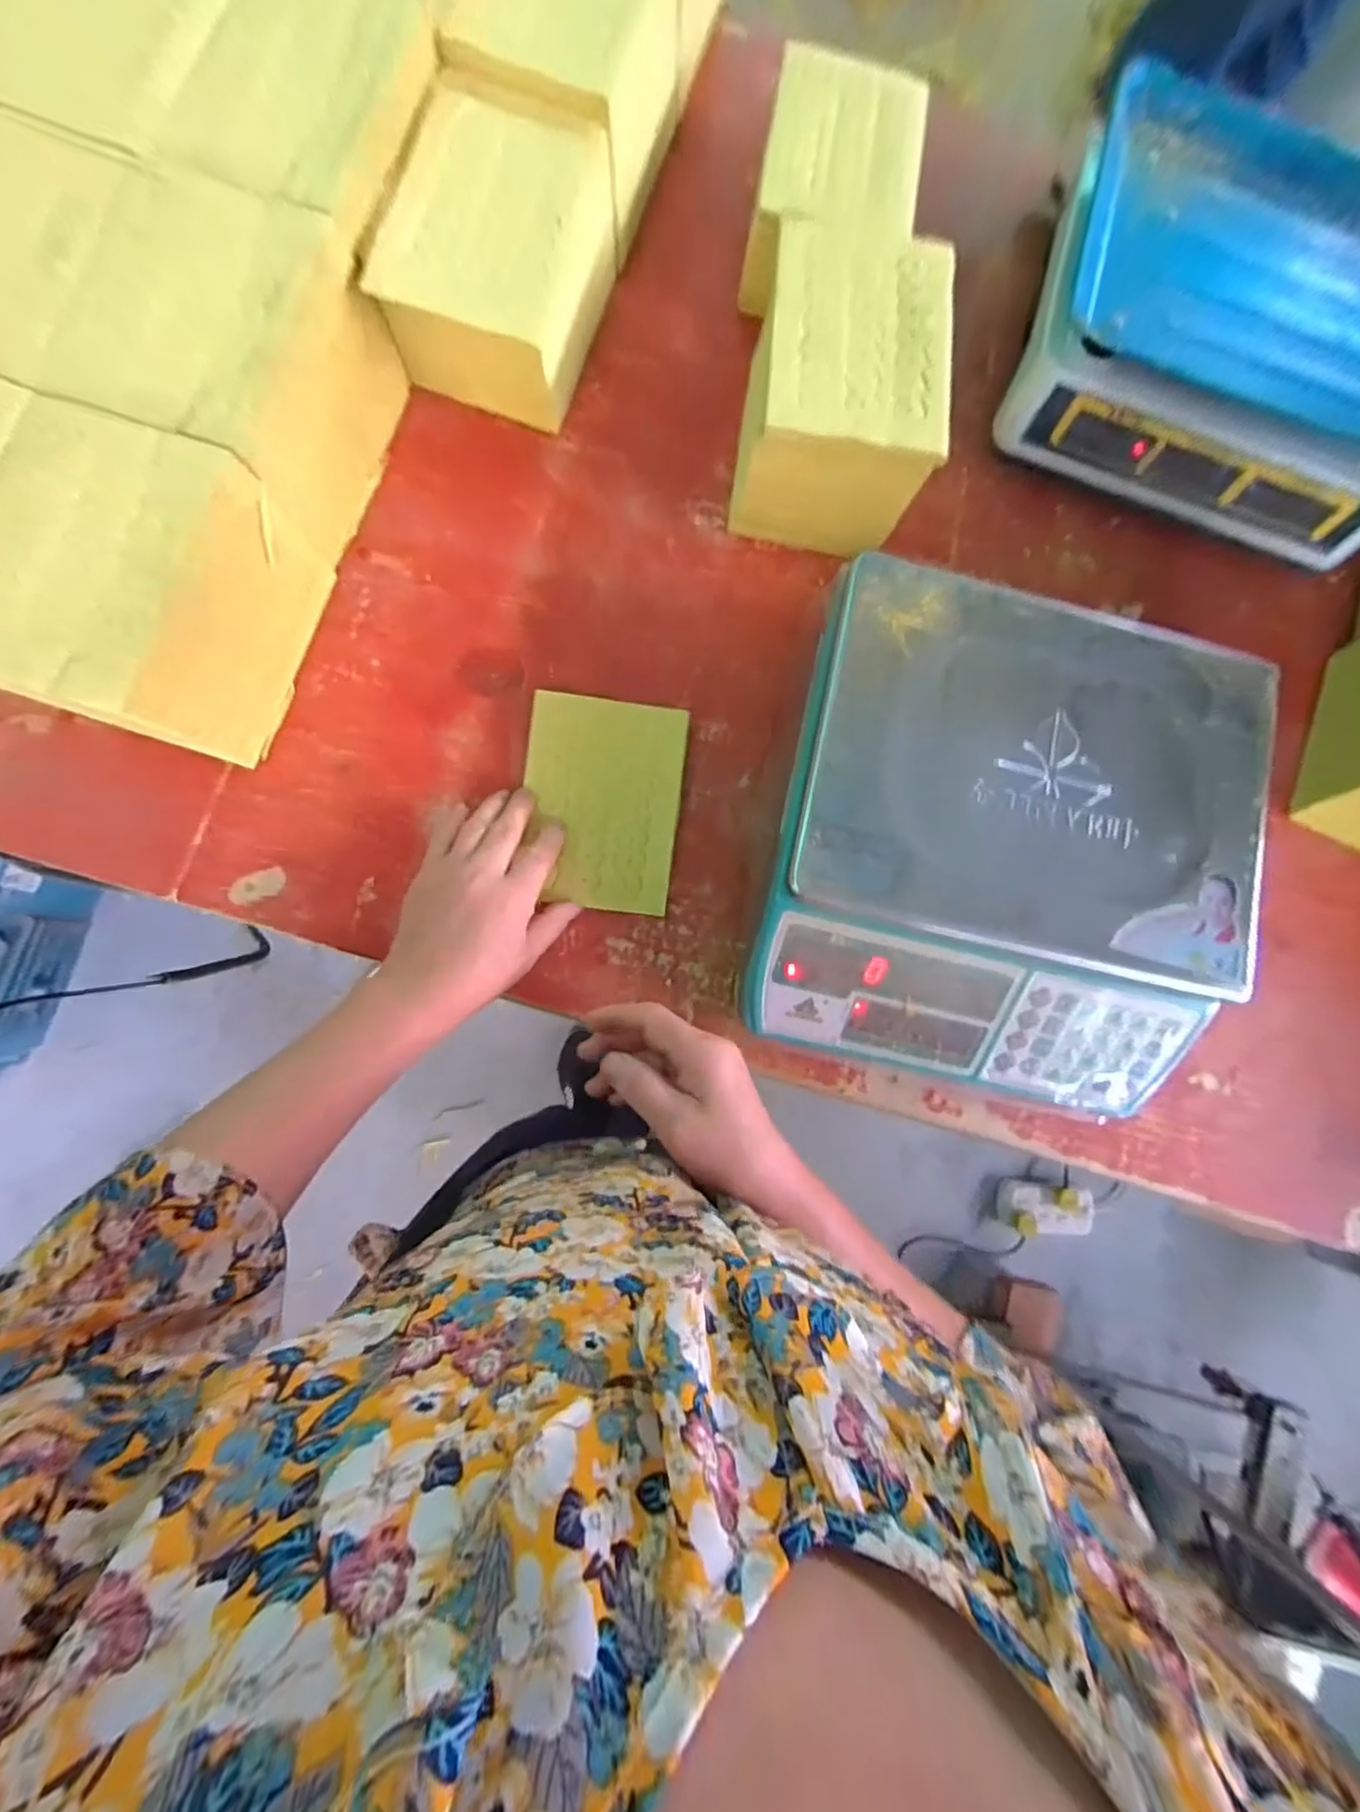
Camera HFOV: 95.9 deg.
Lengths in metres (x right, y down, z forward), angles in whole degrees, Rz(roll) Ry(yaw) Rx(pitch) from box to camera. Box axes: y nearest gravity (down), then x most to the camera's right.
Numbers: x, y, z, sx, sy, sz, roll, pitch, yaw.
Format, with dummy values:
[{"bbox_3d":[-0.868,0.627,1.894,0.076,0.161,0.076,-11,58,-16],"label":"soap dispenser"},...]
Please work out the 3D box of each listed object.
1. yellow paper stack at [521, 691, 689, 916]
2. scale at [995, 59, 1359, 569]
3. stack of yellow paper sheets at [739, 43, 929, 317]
[{"bbox_3d":[-0.058,-0.077,0.454,0.114,0.009,0.156,7,82,-5],"label":"yellow paper stack"},{"bbox_3d":[0.439,-0.453,0.486,0.317,0.097,0.261,18,81,-3],"label":"scale"},{"bbox_3d":[0.119,-0.560,0.496,0.120,0.079,0.172,11,82,-4],"label":"stack of yellow paper sheets"}]

